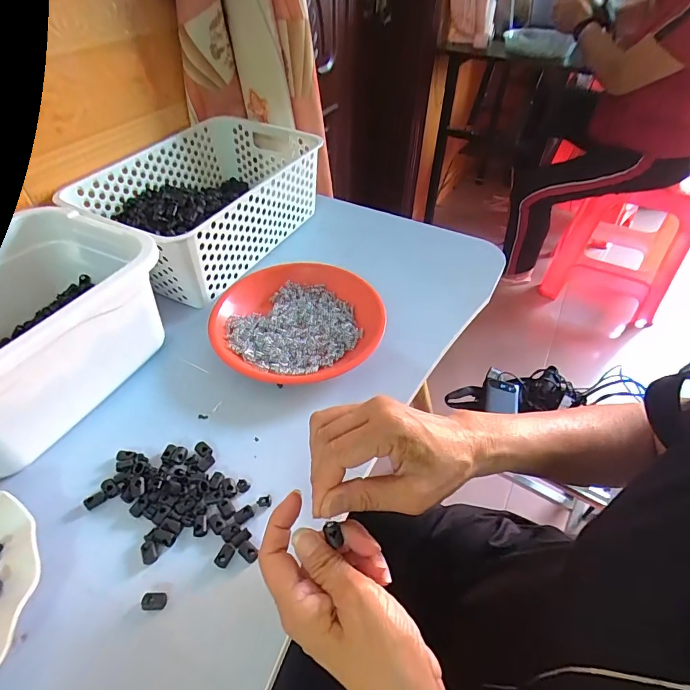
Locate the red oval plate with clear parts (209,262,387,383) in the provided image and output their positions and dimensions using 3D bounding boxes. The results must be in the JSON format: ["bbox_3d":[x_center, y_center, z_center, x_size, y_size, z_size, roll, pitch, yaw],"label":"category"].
[{"bbox_3d":[-0.056,-0.030,0.488,0.190,0.025,0.176,-36,56,-26],"label":"red oval plate with clear parts"}]

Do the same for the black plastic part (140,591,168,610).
[{"bbox_3d":[-0.135,0.180,0.295,0.016,0.004,0.011,-3,48,0],"label":"black plastic part"}]

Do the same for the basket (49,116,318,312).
[{"bbox_3d":[-0.191,-0.200,0.589,0.206,0.110,0.310,24,51,20],"label":"basket"}]

